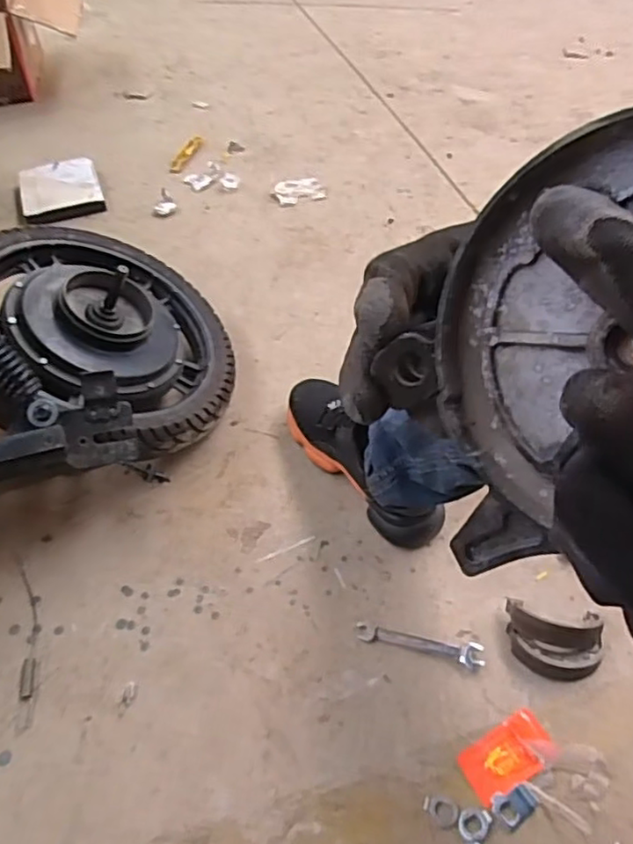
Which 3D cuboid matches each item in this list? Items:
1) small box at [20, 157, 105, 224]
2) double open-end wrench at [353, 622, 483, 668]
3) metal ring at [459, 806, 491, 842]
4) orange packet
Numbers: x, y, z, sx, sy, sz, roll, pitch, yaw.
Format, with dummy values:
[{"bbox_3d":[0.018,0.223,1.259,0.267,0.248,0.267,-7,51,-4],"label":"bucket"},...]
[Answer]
[{"bbox_3d":[-0.528,-0.477,1.295,0.165,0.034,0.193,-15,50,-11],"label":"small box"},{"bbox_3d":[0.111,0.240,0.680,0.134,0.004,0.027,7,50,8],"label":"double open-end wrench"},{"bbox_3d":[0.144,0.365,0.571,0.027,0.004,0.027,-1,49,1],"label":"metal ring"},{"bbox_3d":[0.184,0.320,0.606,0.089,0.007,0.049,-24,53,-18],"label":"orange packet"}]

